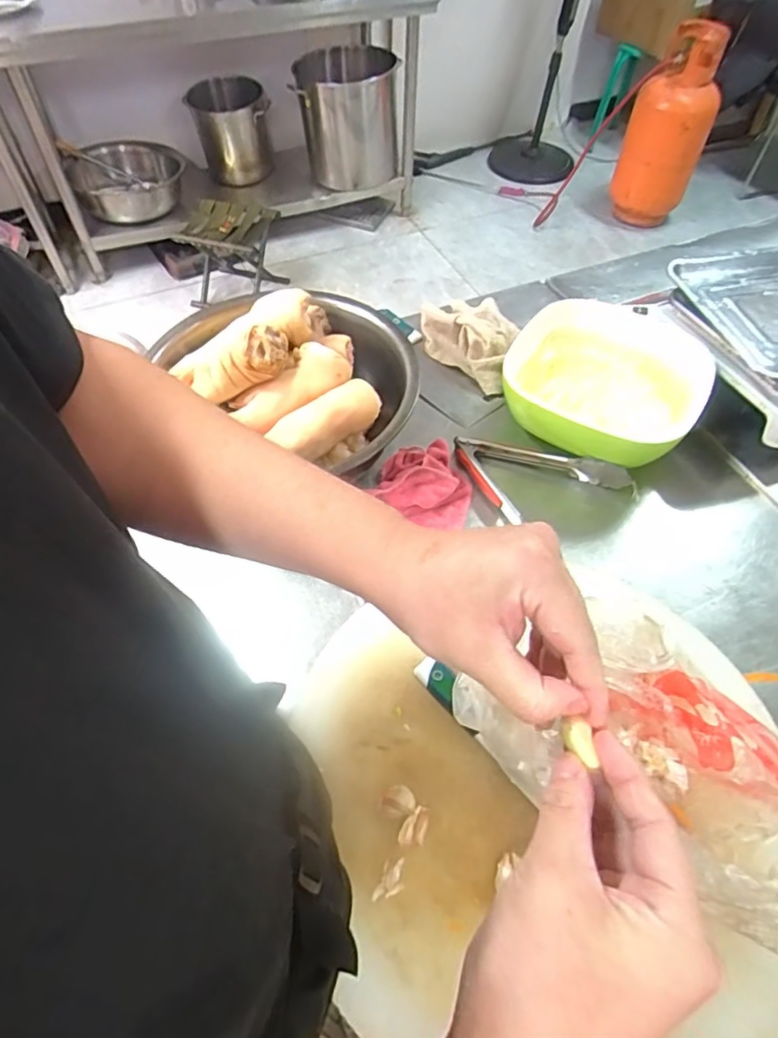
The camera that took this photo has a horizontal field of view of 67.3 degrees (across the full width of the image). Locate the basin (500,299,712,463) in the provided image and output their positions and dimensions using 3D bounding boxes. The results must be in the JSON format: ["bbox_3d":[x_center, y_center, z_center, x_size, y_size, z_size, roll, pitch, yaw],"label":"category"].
[{"bbox_3d":[0.287,-0.188,0.806,0.248,0.077,0.261,22,58,14],"label":"basin"}]

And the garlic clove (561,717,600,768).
[{"bbox_3d":[0.089,0.106,0.274,0.010,0.008,0.022,-9,56,-8],"label":"garlic clove"}]

